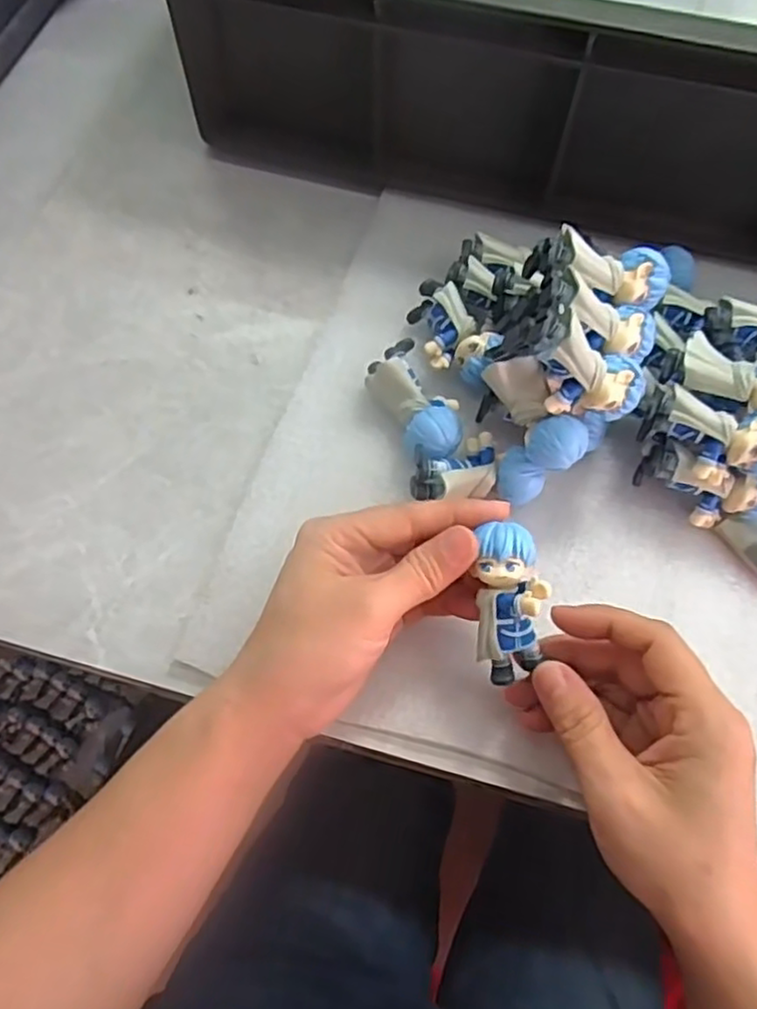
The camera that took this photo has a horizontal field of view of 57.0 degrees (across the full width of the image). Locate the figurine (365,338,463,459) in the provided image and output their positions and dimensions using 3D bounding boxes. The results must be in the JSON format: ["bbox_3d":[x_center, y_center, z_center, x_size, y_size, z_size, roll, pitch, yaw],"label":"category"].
[{"bbox_3d":[0.020,-0.051,0.353,0.036,0.026,0.065,-24,68,-11],"label":"figurine"}]

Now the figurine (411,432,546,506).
[{"bbox_3d":[0.046,-0.016,0.337,0.061,0.029,0.036,-4,65,-2],"label":"figurine"}]

